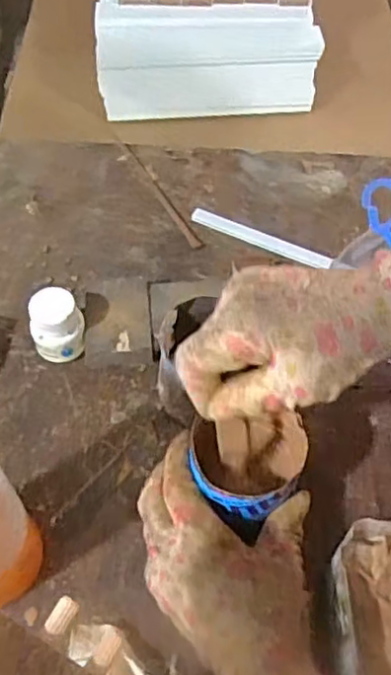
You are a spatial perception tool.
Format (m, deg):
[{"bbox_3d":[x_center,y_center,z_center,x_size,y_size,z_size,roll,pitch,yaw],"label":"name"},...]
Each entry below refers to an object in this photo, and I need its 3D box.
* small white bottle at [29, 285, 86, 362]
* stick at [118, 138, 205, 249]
[{"bbox_3d":[-0.103,-0.009,0.487,0.038,0.051,0.032,-14,58,-11],"label":"small white bottle"},{"bbox_3d":[-0.035,-0.137,0.603,0.009,0.004,0.160,-24,60,-16],"label":"stick"}]

